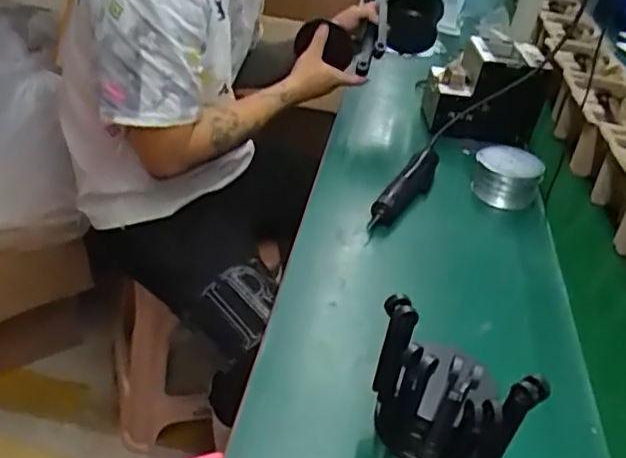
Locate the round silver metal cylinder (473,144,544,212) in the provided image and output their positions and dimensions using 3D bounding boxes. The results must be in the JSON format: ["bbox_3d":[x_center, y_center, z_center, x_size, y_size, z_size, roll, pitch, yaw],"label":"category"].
[{"bbox_3d":[0.294,-0.078,0.963,0.085,0.071,0.088,4,38,-3],"label":"round silver metal cylinder"}]

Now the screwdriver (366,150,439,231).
[{"bbox_3d":[0.142,-0.062,0.927,0.040,0.054,0.230,23,41,19],"label":"screwdriver"}]

